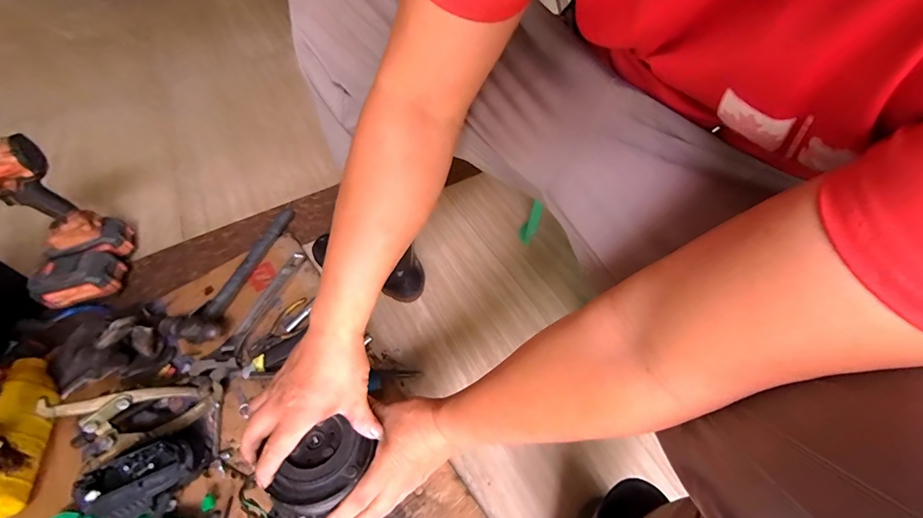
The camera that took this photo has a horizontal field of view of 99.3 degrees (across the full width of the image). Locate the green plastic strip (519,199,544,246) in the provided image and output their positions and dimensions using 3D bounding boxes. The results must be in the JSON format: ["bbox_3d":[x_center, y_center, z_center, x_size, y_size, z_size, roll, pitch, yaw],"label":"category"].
[{"bbox_3d":[0.140,-0.073,0.790,0.033,0.015,0.090,24,92,21],"label":"green plastic strip"}]

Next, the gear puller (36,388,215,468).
[{"bbox_3d":[-0.468,0.228,0.565,0.187,0.090,0.085,-13,50,-9],"label":"gear puller"}]

